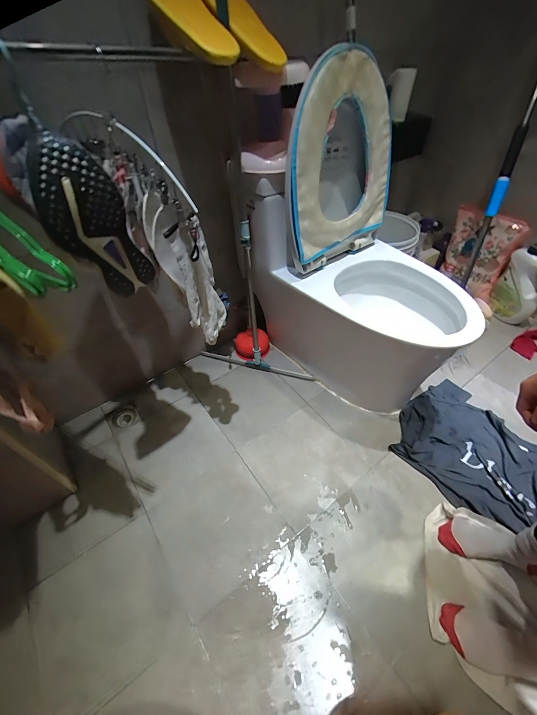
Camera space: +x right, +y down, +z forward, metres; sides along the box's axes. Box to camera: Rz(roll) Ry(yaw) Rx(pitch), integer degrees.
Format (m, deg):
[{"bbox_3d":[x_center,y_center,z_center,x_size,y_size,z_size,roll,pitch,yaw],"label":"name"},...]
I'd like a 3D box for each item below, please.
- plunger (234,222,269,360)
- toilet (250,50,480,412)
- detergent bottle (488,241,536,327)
[{"bbox_3d":[-0.071,-0.182,1.035,0.137,0.550,0.118,-5,46,-2],"label":"plunger"},{"bbox_3d":[0.292,-0.288,0.888,0.579,0.808,0.365,26,53,24],"label":"toilet"},{"bbox_3d":[1.049,-0.305,1.242,0.105,0.324,0.175,-18,39,-32],"label":"detergent bottle"}]

